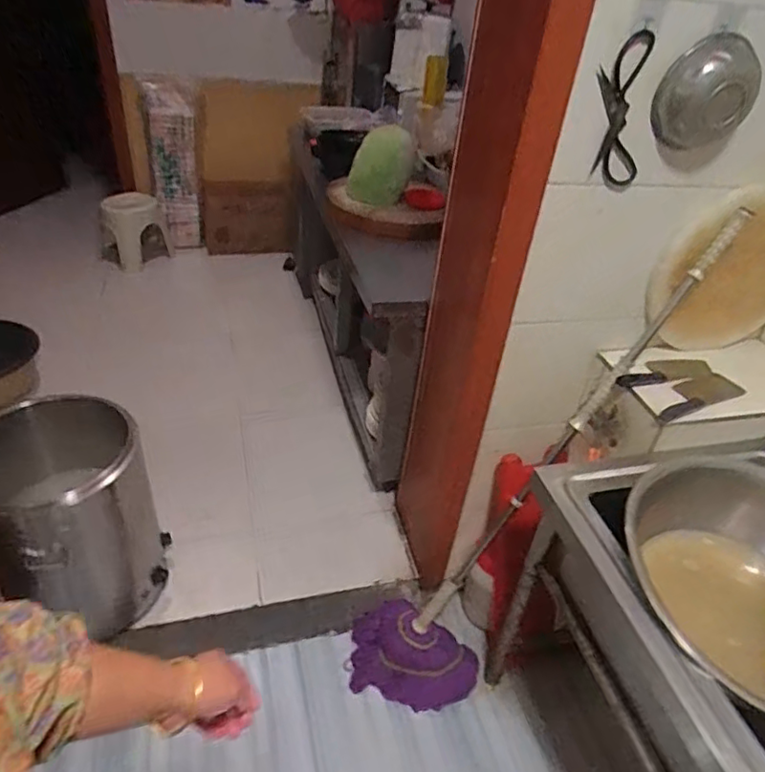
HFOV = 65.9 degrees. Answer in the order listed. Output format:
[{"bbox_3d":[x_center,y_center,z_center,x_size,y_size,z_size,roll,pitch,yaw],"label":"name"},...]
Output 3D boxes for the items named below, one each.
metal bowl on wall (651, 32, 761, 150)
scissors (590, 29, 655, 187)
[{"bbox_3d":[0.580,-0.519,1.058,0.166,0.171,0.079,-7,39,-18],"label":"metal bowl on wall"},{"bbox_3d":[0.434,-0.495,1.072,0.137,0.252,0.010,-3,38,-13],"label":"scissors"}]

